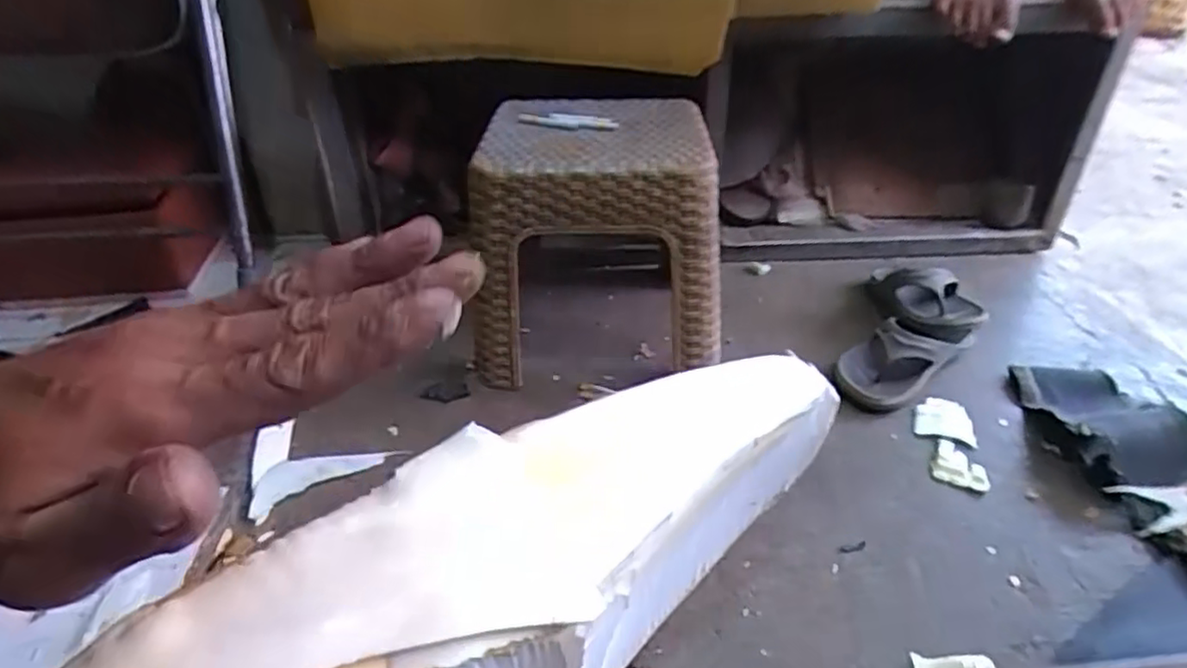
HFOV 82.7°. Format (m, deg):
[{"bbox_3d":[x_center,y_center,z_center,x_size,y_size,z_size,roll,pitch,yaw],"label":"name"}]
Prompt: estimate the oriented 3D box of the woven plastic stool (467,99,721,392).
[{"bbox_3d":[-0.002,-0.139,0.894,0.303,0.255,0.293,-3,35,-2],"label":"woven plastic stool"}]

